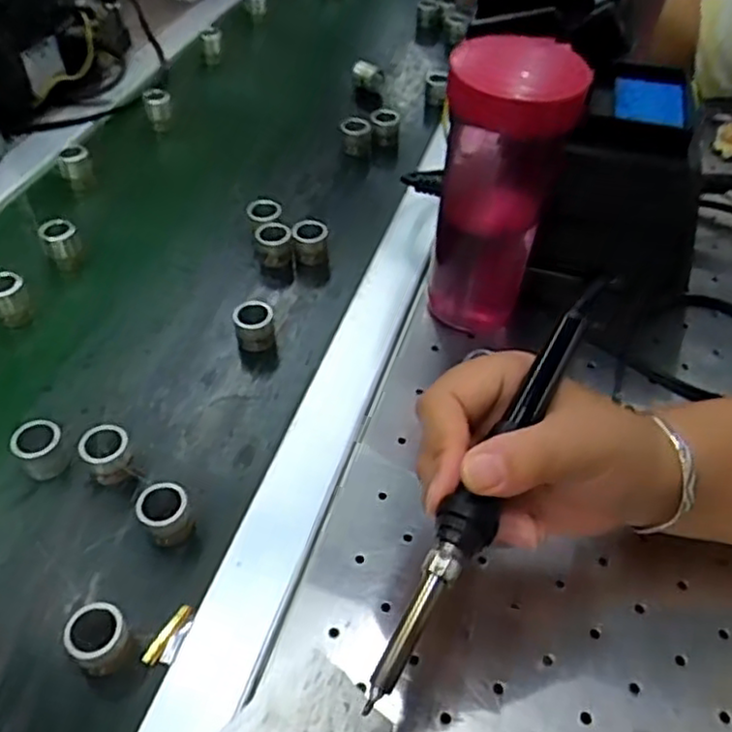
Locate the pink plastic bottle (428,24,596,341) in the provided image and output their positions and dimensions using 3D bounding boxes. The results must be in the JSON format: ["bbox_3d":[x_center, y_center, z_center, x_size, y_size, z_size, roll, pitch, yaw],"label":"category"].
[{"bbox_3d":[0.082,-0.102,0.434,0.065,0.179,0.086,8,47,6],"label":"pink plastic bottle"}]

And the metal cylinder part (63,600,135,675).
[{"bbox_3d":[-0.121,0.124,0.319,0.025,0.025,0.023,1,47,-1],"label":"metal cylinder part"}]

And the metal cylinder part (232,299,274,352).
[{"bbox_3d":[-0.073,-0.025,0.458,0.024,0.028,0.023,-7,48,-7],"label":"metal cylinder part"}]

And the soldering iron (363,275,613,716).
[{"bbox_3d":[0.052,0.034,0.269,0.017,0.017,0.197,24,59,20],"label":"soldering iron"}]

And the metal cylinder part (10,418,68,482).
[{"bbox_3d":[-0.179,0.048,0.390,0.024,0.024,0.027,-31,55,-27],"label":"metal cylinder part"}]

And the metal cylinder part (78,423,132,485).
[{"bbox_3d":[-0.142,0.048,0.388,0.024,0.023,0.023,1,47,-1],"label":"metal cylinder part"}]

